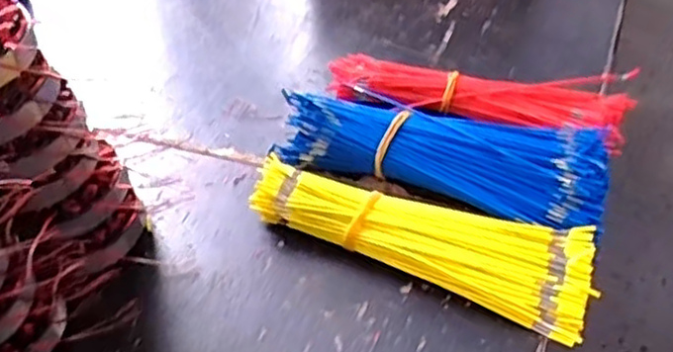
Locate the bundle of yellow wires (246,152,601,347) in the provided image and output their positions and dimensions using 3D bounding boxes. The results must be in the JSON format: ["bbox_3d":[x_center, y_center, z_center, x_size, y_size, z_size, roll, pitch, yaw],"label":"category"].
[{"bbox_3d":[0.057,0.037,0.492,0.236,0.034,0.072,19,47,26],"label":"bundle of yellow wires"}]

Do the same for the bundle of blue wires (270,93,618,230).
[{"bbox_3d":[0.077,-0.016,0.540,0.238,0.048,0.088,11,44,18],"label":"bundle of blue wires"}]

